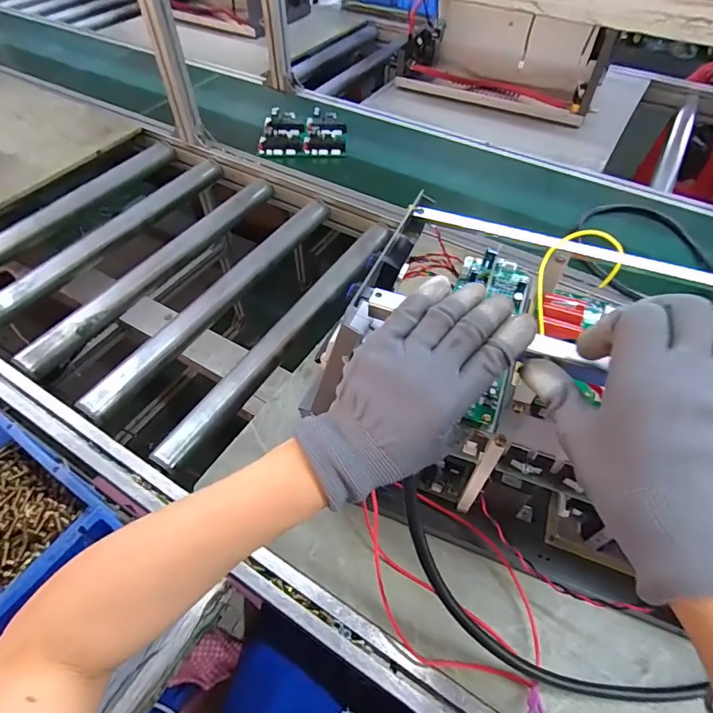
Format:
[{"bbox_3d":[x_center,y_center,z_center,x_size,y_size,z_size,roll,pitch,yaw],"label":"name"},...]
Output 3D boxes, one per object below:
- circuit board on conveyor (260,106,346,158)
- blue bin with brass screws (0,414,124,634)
[{"bbox_3d":[-0.123,-0.523,1.046,0.193,0.034,0.167,1,53,1],"label":"circuit board on conveyor"},{"bbox_3d":[-0.352,0.157,0.448,0.185,0.065,0.128,28,58,20],"label":"blue bin with brass screws"}]

